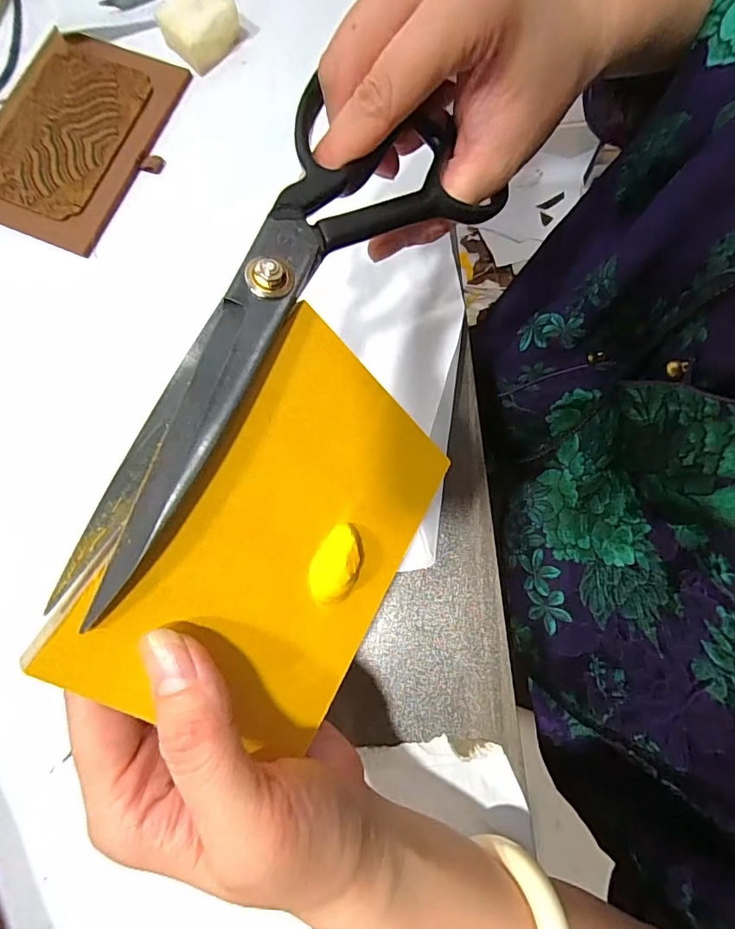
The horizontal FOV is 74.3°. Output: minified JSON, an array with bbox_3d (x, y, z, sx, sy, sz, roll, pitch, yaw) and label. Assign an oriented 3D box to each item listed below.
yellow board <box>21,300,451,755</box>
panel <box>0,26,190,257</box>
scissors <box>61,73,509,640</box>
[{"bbox_3d":[-0.025,0.025,0.173,0.097,0.004,0.135,44,65,-31],"label":"yellow board"},{"bbox_3d":[-0.206,-0.228,0.335,0.120,0.009,0.150,22,80,5],"label":"panel"},{"bbox_3d":[-0.028,-0.050,0.166,0.072,0.023,0.212,28,73,7],"label":"scissors"}]

